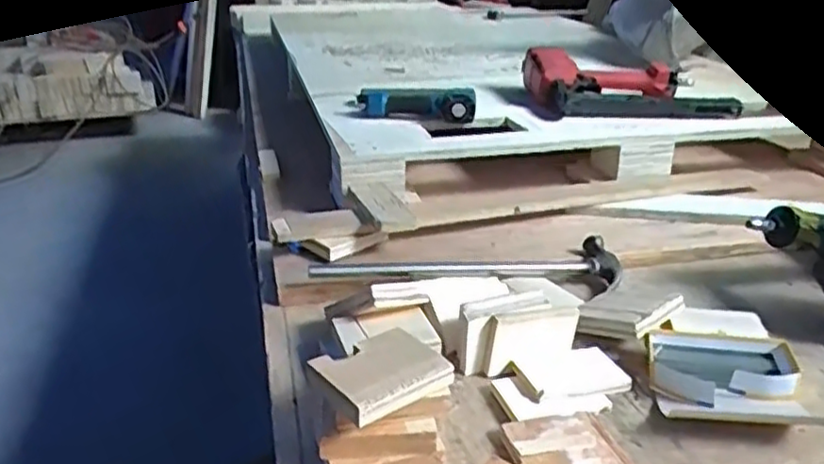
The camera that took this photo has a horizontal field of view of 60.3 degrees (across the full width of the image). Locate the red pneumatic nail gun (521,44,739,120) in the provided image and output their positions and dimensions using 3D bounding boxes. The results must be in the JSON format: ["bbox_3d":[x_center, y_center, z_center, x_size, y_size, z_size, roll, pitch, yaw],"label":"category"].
[{"bbox_3d":[0.367,-0.257,1.219,0.316,0.083,0.237,-1,24,-6],"label":"red pneumatic nail gun"}]

